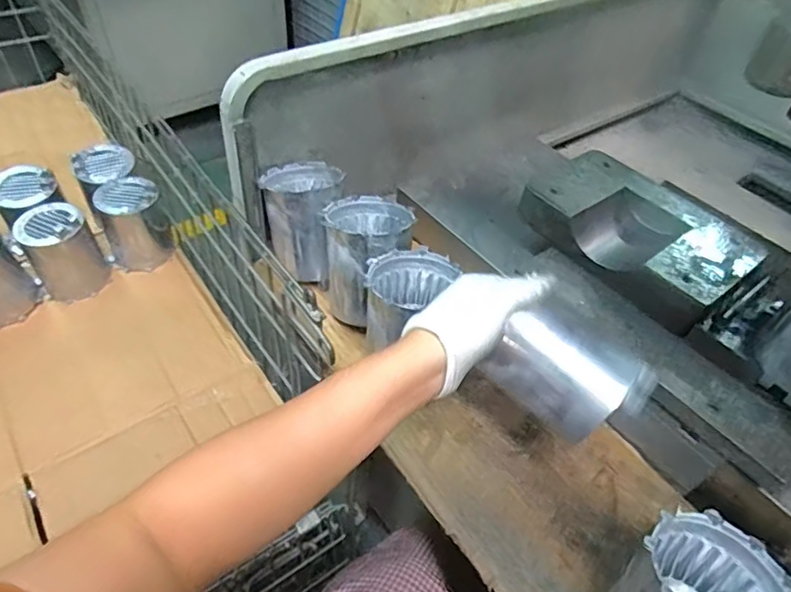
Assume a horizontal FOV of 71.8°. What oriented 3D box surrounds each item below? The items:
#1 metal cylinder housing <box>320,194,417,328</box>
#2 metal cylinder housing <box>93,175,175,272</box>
[{"bbox_3d":[-0.035,-0.046,0.601,0.096,0.107,0.107,28,52,18],"label":"metal cylinder housing"},{"bbox_3d":[-0.398,-0.112,0.840,0.091,0.115,0.094,-10,50,-14],"label":"metal cylinder housing"}]

